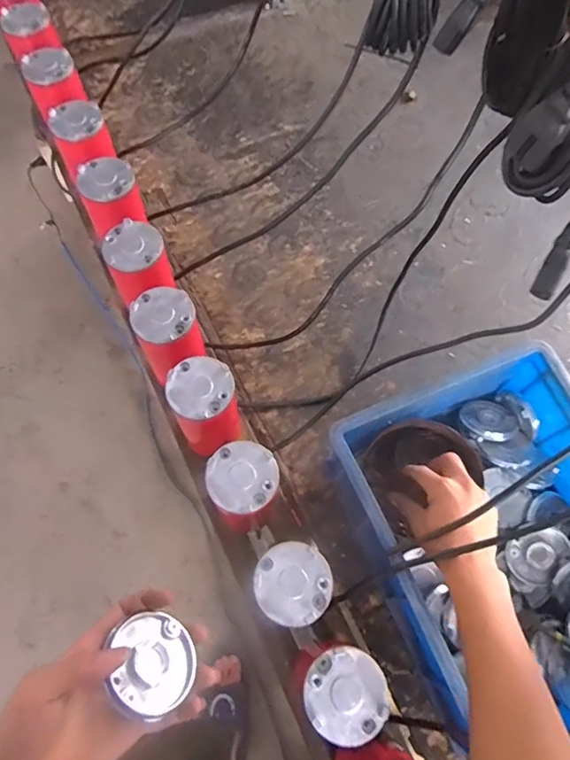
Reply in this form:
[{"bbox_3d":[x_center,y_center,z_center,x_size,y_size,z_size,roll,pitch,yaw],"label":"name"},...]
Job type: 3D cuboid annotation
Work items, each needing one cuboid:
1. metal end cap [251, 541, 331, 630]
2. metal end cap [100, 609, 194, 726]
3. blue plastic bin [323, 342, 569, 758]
[{"bbox_3d":[0.008,0.196,0.492,0.072,0.009,0.073,0,67,0],"label":"metal end cap"},{"bbox_3d":[-0.101,0.218,0.396,0.061,0.012,0.068,15,40,-34],"label":"metal end cap"},{"bbox_3d":[0.260,0.197,0.599,0.296,0.153,0.390,-21,69,-10],"label":"blue plastic bin"}]

